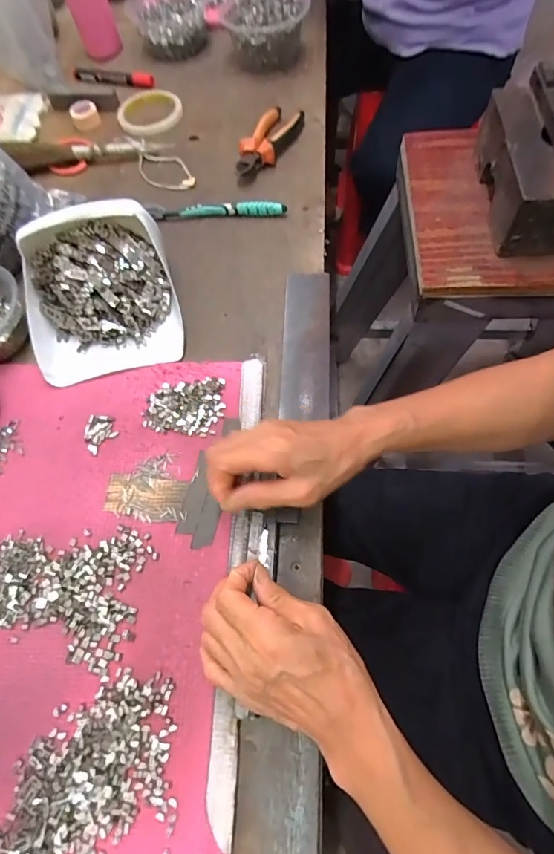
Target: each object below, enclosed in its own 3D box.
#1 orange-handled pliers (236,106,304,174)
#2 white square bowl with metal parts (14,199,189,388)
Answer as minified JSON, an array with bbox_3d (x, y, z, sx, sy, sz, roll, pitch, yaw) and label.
[{"bbox_3d":[-0.013,-0.395,0.596,0.046,0.029,0.144,23,67,12],"label":"orange-handled pliers"},{"bbox_3d":[-0.191,-0.148,0.456,0.156,0.082,0.169,-14,65,-2],"label":"white square bowl with metal parts"}]

